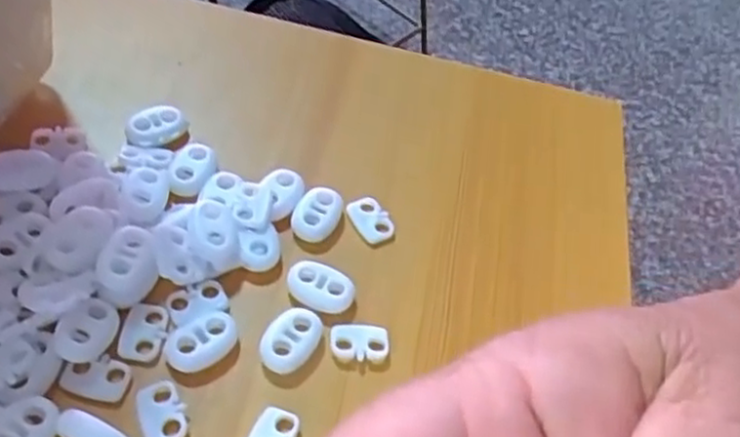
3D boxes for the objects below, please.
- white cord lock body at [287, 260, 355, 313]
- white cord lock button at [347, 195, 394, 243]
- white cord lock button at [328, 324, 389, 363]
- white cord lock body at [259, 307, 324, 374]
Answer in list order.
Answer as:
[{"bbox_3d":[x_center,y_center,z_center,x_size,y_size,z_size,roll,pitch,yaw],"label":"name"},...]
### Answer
[{"bbox_3d":[-0.016,0.022,0.235,0.022,0.006,0.015,17,51,2],"label":"white cord lock body"},{"bbox_3d":[0.000,0.000,0.259,0.012,0.004,0.019,-22,59,-26],"label":"white cord lock button"},{"bbox_3d":[-0.003,0.039,0.229,0.018,0.004,0.013,6,51,-7],"label":"white cord lock button"},{"bbox_3d":[-0.024,0.037,0.223,0.015,0.006,0.023,30,52,13],"label":"white cord lock body"}]

